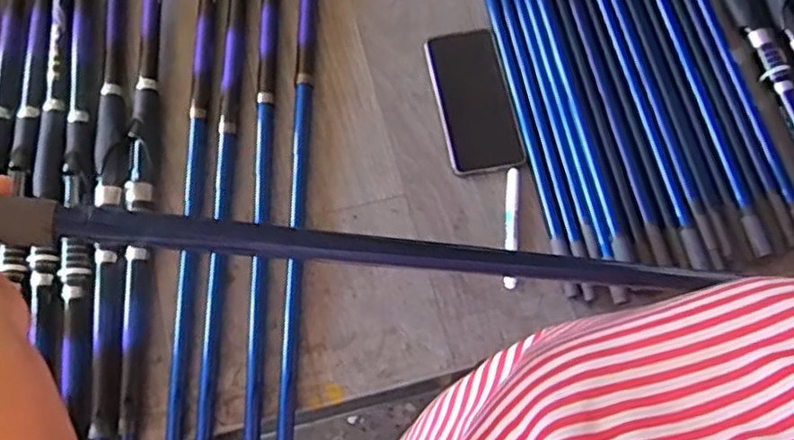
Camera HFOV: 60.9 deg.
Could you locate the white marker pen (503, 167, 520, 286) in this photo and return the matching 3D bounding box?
[{"bbox_3d":[0.112,0.006,0.659,0.012,0.008,0.120,4,71,1],"label":"white marker pen"}]

